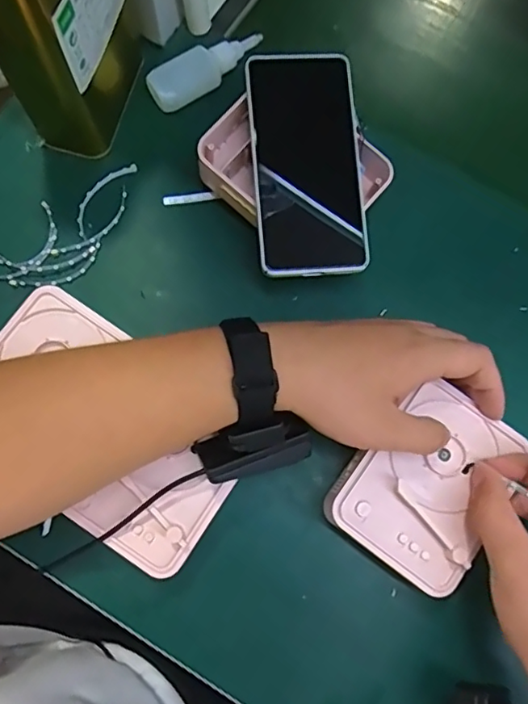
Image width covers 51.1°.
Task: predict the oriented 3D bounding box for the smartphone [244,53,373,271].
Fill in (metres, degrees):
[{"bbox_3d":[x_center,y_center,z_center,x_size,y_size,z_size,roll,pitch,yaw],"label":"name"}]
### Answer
[{"bbox_3d":[0.033,-0.139,0.404,0.080,0.010,0.165,-3,86,-6],"label":"smartphone"}]

